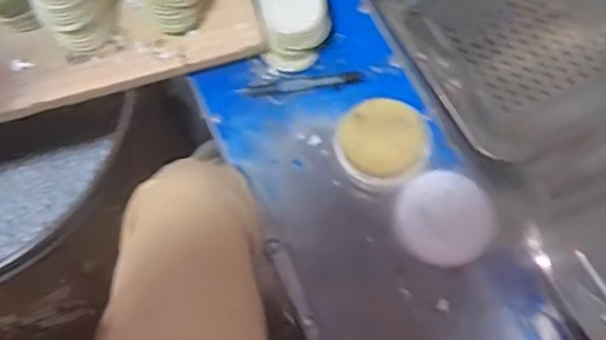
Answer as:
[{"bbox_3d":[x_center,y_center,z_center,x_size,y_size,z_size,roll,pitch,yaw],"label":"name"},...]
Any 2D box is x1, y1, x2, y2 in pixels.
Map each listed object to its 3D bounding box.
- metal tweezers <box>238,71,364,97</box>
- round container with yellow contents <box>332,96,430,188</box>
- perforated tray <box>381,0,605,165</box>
[{"bbox_3d":[-0.002,-0.105,0.746,0.144,0.005,0.017,-6,68,-4],"label":"metal tweezers"},{"bbox_3d":[0.087,-0.030,0.685,0.097,0.052,0.099,-18,69,-8],"label":"round container with yellow contents"},{"bbox_3d":[0.308,-0.172,0.731,0.346,0.039,0.258,-23,70,-10],"label":"perforated tray"}]

